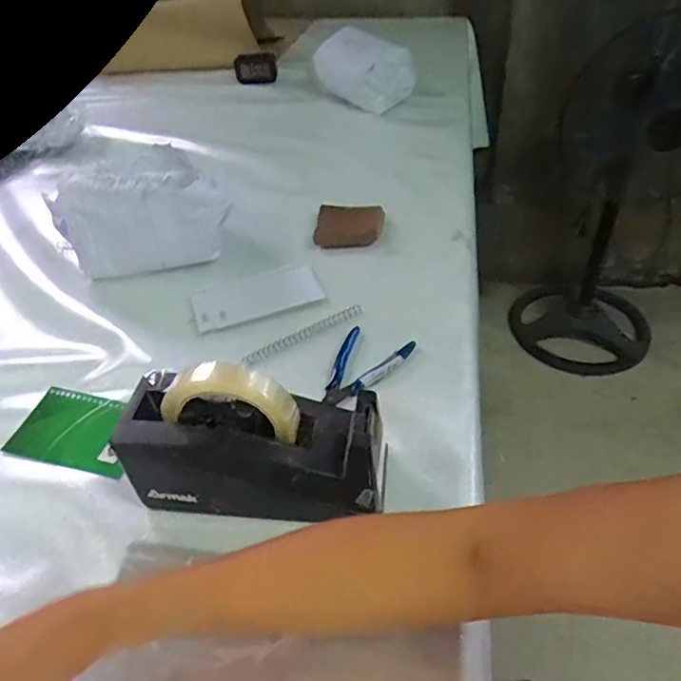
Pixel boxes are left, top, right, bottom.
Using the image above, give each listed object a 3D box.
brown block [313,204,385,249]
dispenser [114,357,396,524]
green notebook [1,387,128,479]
[{"bbox_3d":[0.011,-0.155,0.745,0.091,0.019,0.077,3,43,8],"label":"brown block"},{"bbox_3d":[-0.066,0.080,0.429,0.201,0.125,0.078,5,44,11],"label":"dispenser"},{"bbox_3d":[-0.248,0.084,0.528,0.127,0.004,0.080,9,44,15],"label":"green notebook"}]

